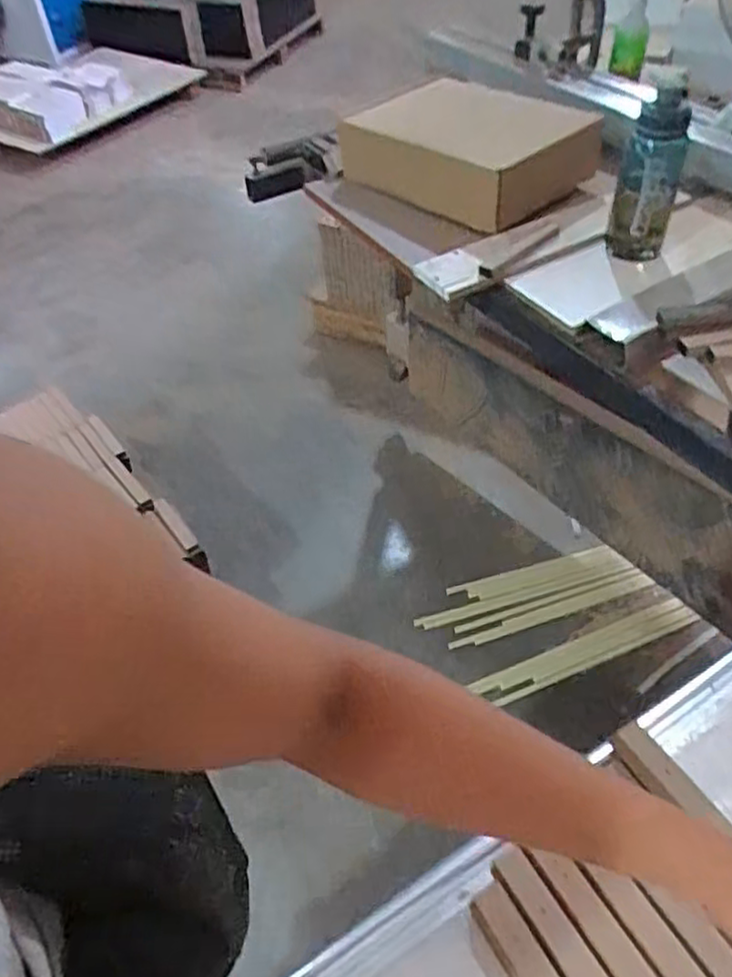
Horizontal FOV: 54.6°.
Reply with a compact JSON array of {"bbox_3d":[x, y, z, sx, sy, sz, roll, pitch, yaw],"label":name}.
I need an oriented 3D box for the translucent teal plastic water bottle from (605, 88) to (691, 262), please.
[{"bbox_3d":[0.396,-0.440,0.991,0.081,0.217,0.097,13,49,16],"label":"translucent teal plastic water bottle"}]

